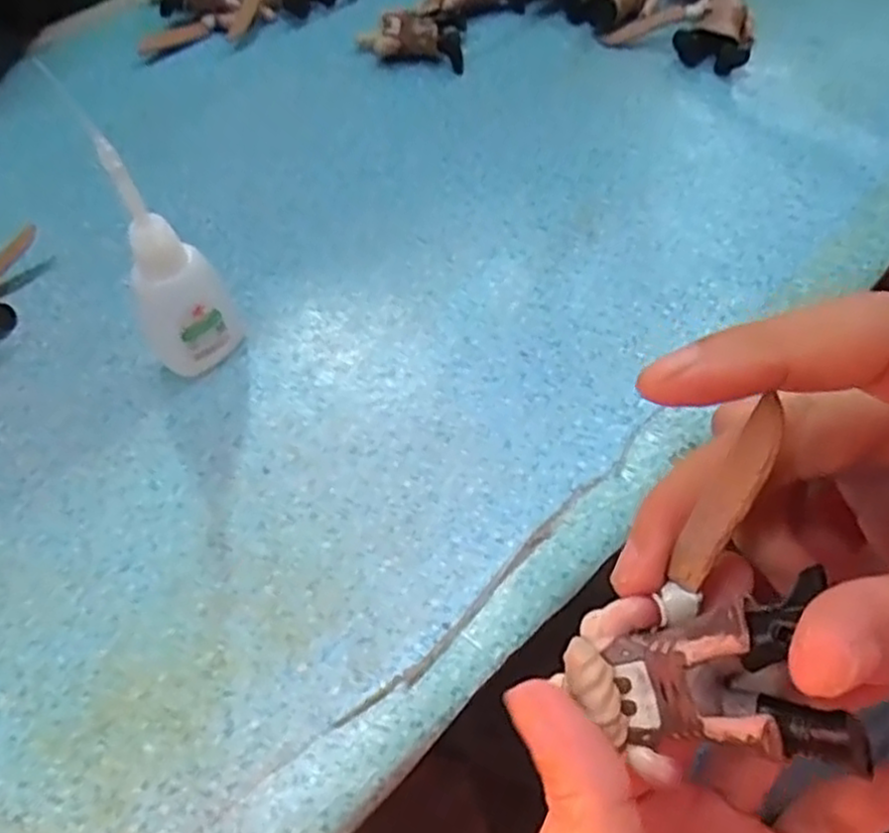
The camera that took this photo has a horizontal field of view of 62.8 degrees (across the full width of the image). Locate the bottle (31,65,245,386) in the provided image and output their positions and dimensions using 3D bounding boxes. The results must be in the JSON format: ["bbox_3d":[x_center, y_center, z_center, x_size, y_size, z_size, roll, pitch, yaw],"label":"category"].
[{"bbox_3d":[-0.098,-0.059,0.250,0.033,0.107,0.032,-19,59,-12],"label":"bottle"}]

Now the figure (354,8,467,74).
[{"bbox_3d":[-0.019,-0.207,0.396,0.058,0.020,0.031,4,57,3],"label":"figure"}]

